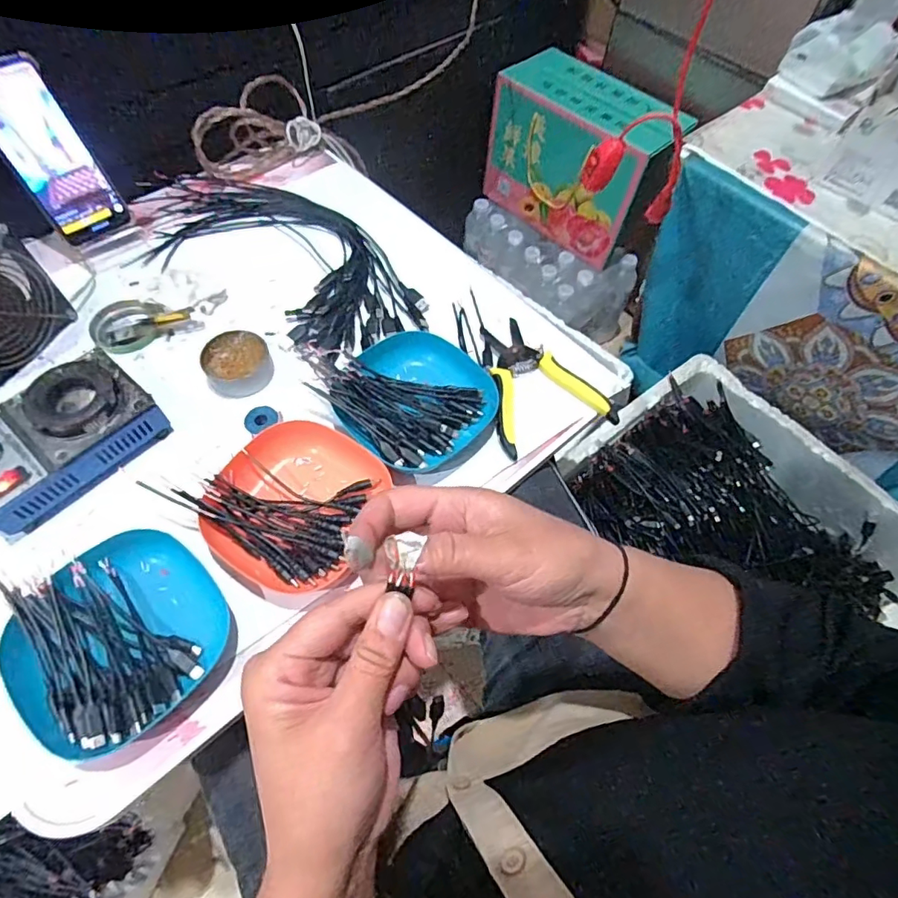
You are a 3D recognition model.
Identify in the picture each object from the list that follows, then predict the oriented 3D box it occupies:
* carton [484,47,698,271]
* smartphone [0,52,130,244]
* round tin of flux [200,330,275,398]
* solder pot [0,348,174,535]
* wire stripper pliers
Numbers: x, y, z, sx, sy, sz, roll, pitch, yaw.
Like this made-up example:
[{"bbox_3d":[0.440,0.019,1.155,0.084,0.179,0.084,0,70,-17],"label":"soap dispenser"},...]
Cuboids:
[{"bbox_3d":[0.245,-0.556,0.993,0.318,0.231,0.156,41,67,17],"label":"carton"},{"bbox_3d":[-0.414,-0.304,0.538,0.075,0.161,0.014,-38,44,-21],"label":"smartphone"},{"bbox_3d":[-0.210,-0.085,0.517,0.063,0.026,0.061,2,61,-3],"label":"round tin of flux"},{"bbox_3d":[-0.338,-0.013,0.449,0.097,0.062,0.151,41,66,17],"label":"solder pot"},{"bbox_3d":[0.085,-0.073,0.529,0.116,0.017,0.154,-17,64,-12],"label":"wire stripper pliers"}]

